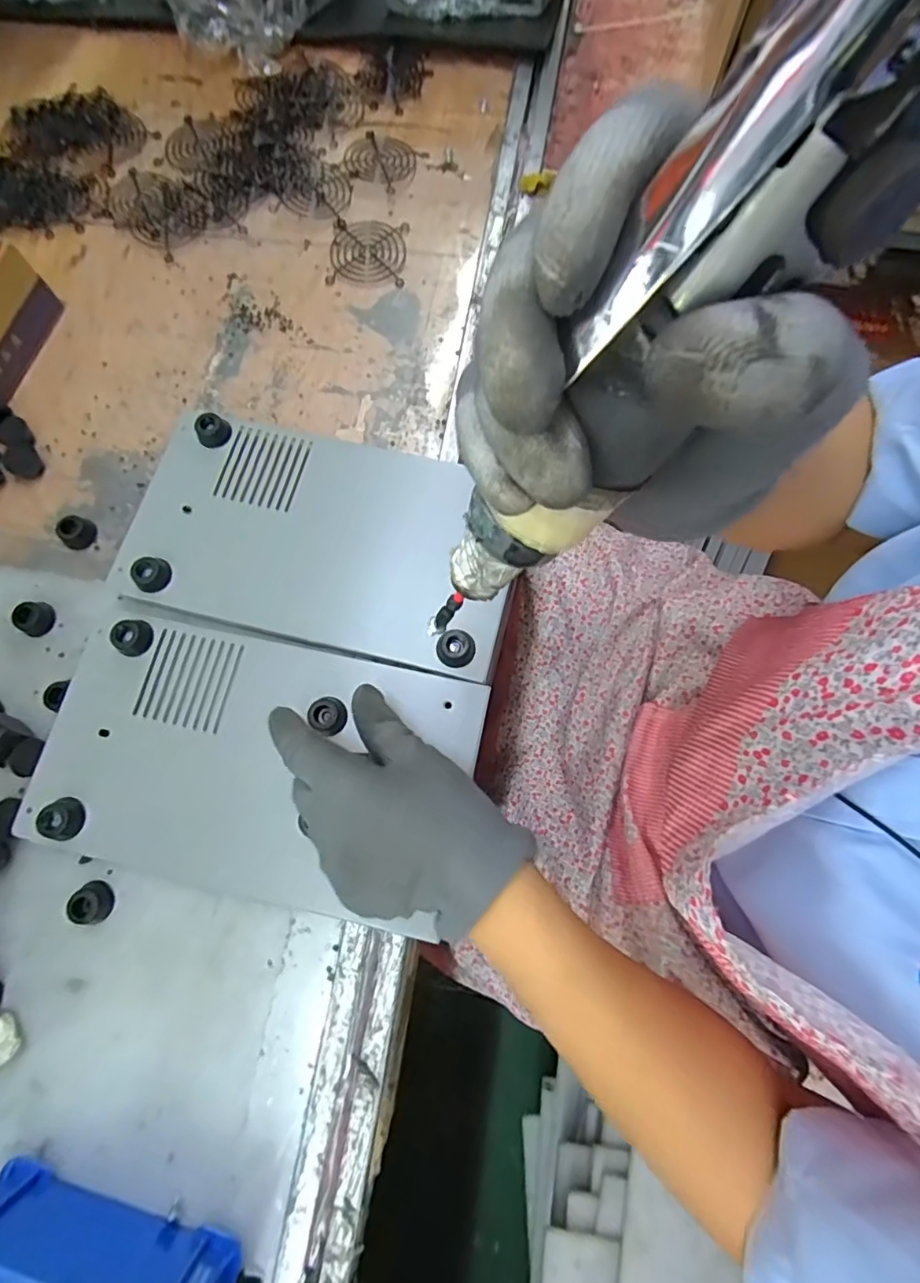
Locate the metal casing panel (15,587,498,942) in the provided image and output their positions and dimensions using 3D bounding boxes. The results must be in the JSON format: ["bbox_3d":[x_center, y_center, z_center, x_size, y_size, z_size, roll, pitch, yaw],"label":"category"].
[{"bbox_3d":[-0.129,0.072,0.337,0.264,0.017,0.159,13,77,3],"label":"metal casing panel"}]

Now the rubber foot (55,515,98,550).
[{"bbox_3d":[-0.284,-0.081,0.394,0.022,0.013,0.024,0,76,0],"label":"rubber foot"}]

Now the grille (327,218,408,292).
[{"bbox_3d":[-0.080,-0.338,0.463,0.065,0.004,0.065,5,76,1],"label":"grille"}]

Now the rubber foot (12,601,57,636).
[{"bbox_3d":[-0.302,-0.017,0.379,0.020,0.014,0.024,22,77,5],"label":"rubber foot"}]

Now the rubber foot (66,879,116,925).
[{"bbox_3d":[-0.231,0.164,0.333,0.019,0.018,0.023,-32,78,-7],"label":"rubber foot"}]

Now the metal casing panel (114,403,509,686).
[{"bbox_3d":[-0.096,-0.075,0.379,0.266,0.033,0.152,14,77,3],"label":"metal casing panel"}]

